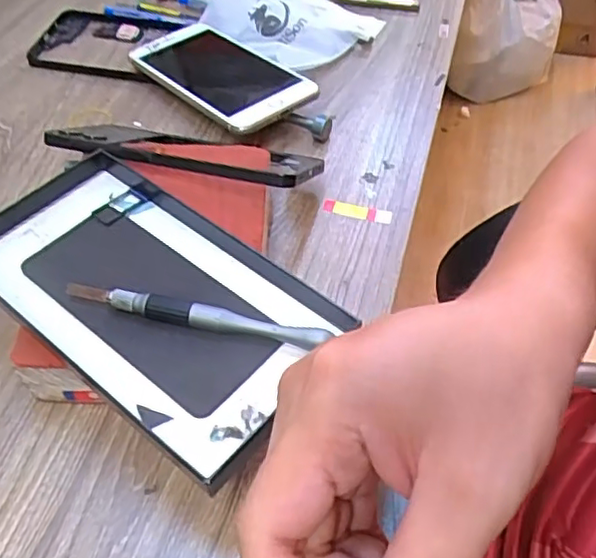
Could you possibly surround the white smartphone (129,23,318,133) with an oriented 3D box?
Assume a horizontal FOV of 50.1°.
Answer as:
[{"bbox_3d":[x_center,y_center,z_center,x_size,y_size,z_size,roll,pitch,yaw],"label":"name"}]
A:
[{"bbox_3d":[-0.061,-0.160,0.489,0.082,0.012,0.164,-30,50,-24],"label":"white smartphone"}]

